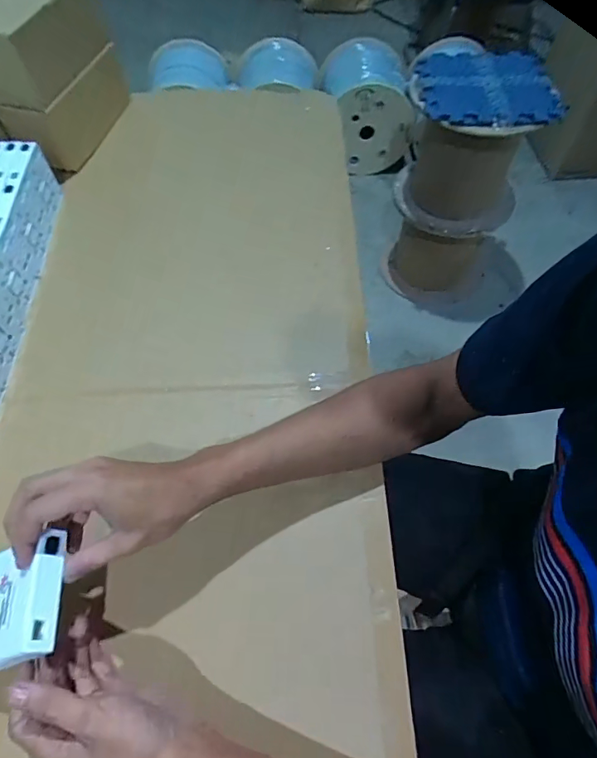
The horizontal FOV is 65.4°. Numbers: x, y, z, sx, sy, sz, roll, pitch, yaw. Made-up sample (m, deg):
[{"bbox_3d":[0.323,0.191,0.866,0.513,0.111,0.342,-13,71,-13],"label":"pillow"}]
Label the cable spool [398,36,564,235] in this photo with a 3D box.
[{"bbox_3d":[0.451,-0.620,1.253,0.325,0.414,0.296,-2,61,3],"label":"cable spool"}]

